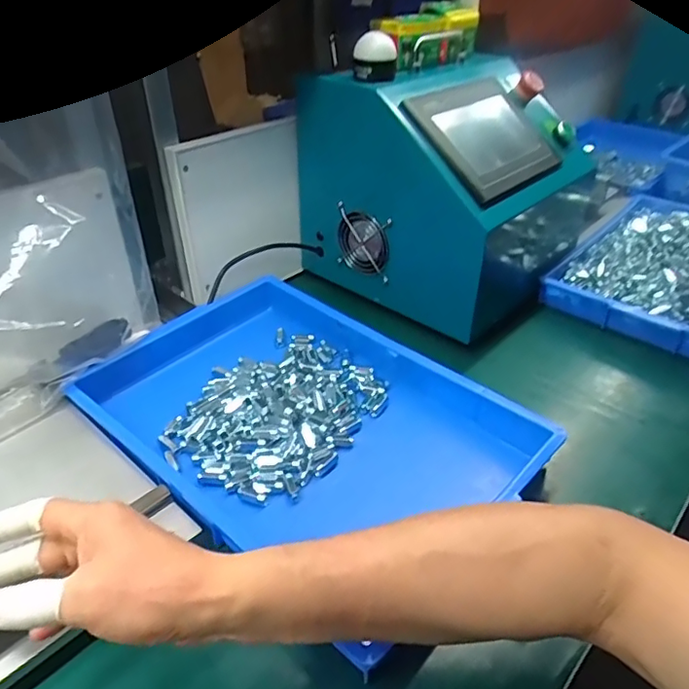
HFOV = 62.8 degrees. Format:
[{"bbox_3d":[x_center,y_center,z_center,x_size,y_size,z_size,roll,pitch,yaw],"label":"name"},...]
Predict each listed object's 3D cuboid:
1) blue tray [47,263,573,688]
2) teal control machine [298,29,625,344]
[{"bbox_3d":[-0.045,0.075,0.572,0.422,0.051,0.298,30,45,34],"label":"blue tray"},{"bbox_3d":[0.166,-0.235,0.795,0.286,0.277,0.360,30,45,34],"label":"teal control machine"}]

